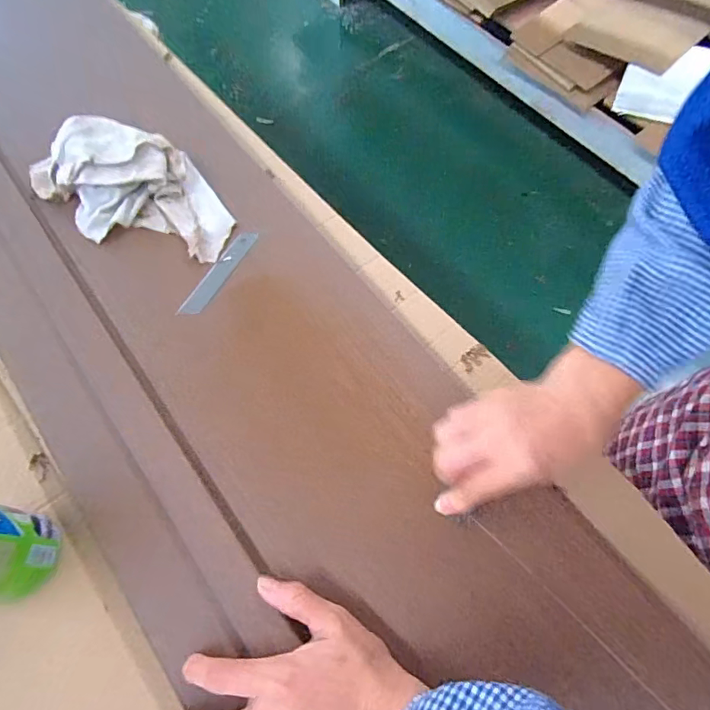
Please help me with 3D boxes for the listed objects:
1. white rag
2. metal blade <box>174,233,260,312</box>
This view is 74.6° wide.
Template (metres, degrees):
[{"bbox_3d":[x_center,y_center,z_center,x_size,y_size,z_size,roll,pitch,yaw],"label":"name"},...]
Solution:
[{"bbox_3d":[-0.214,-0.160,0.432,0.203,0.050,0.103,12,66,4],"label":"white rag"},{"bbox_3d":[-0.123,-0.075,0.423,0.017,0.004,0.100,30,69,1],"label":"metal blade"}]

